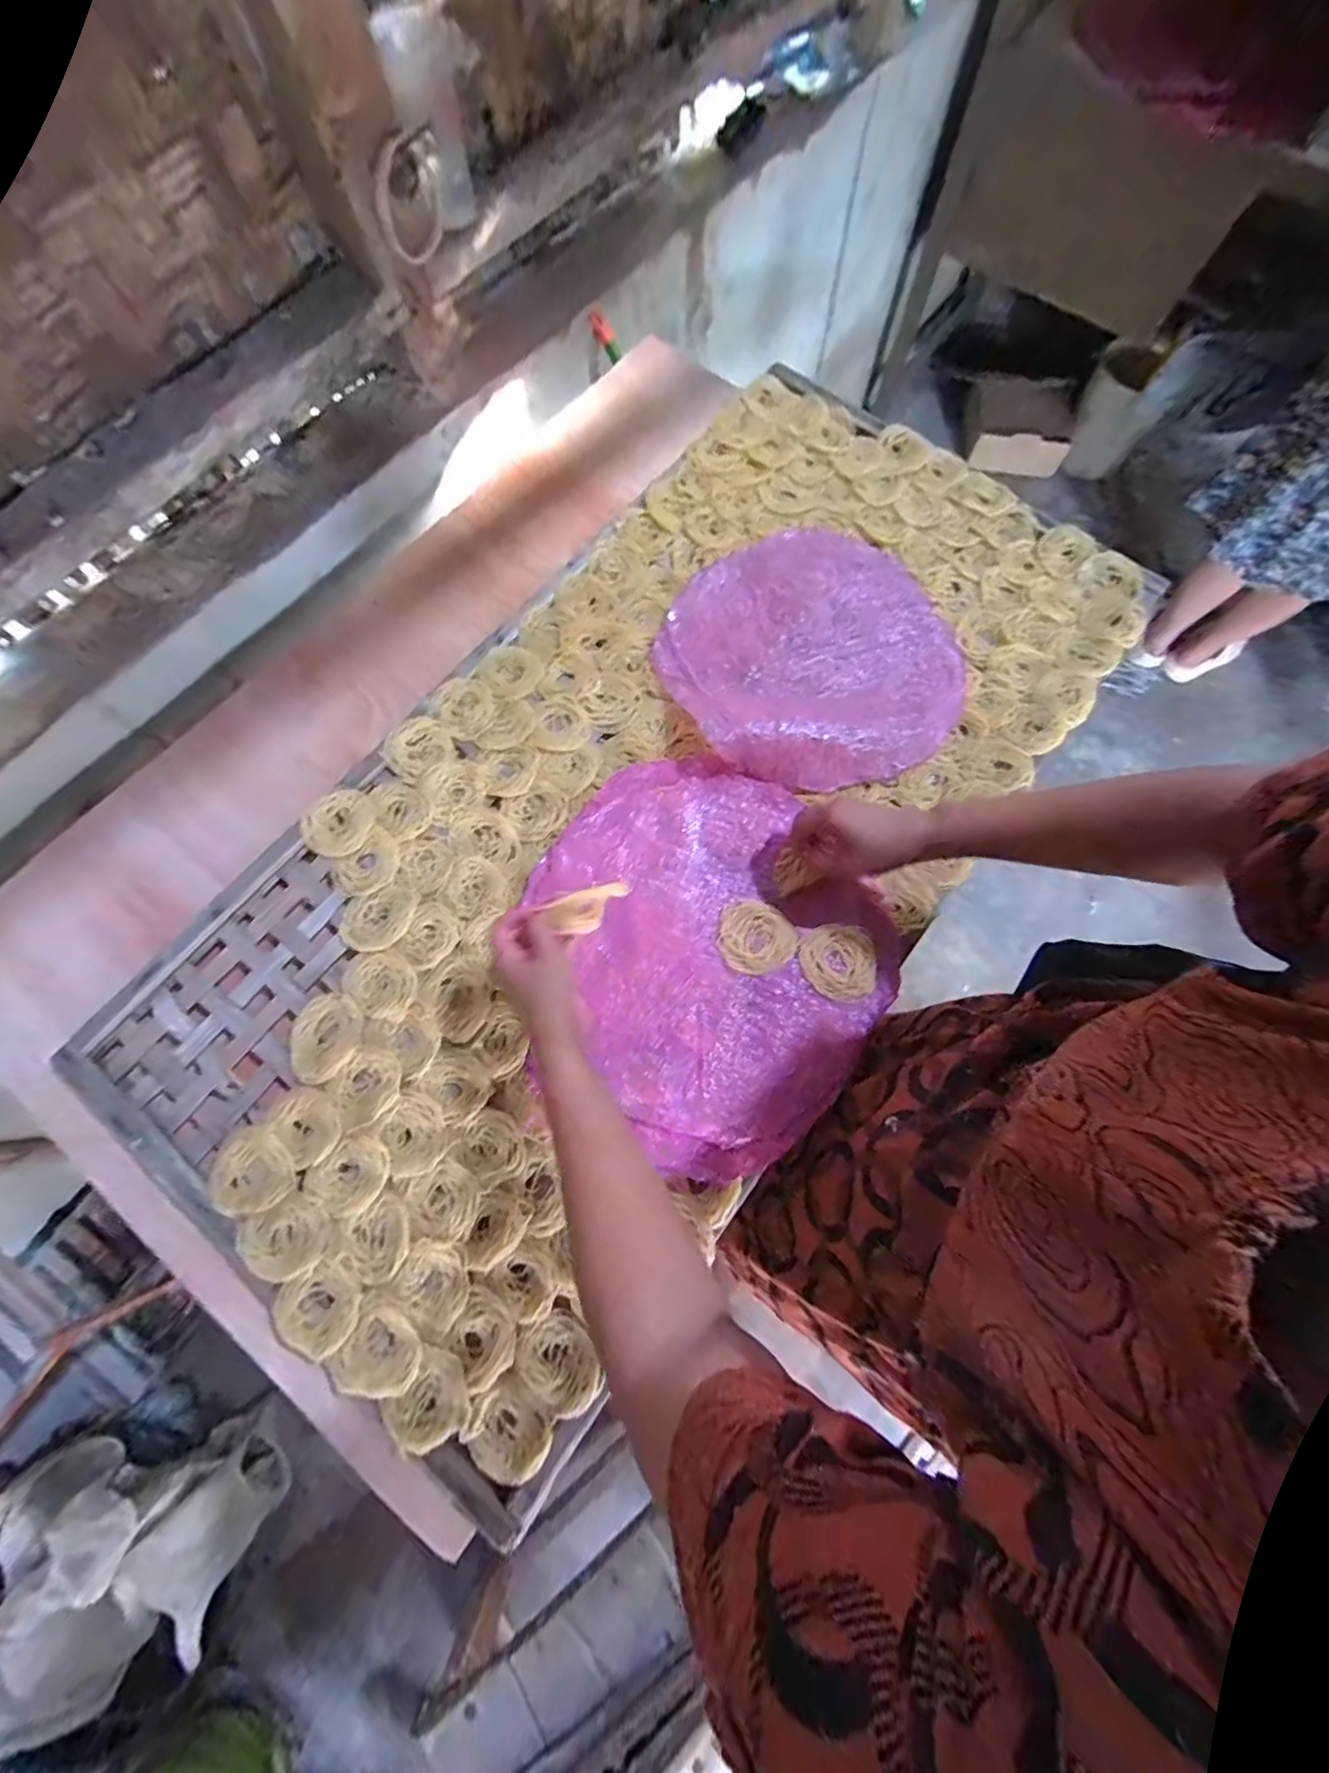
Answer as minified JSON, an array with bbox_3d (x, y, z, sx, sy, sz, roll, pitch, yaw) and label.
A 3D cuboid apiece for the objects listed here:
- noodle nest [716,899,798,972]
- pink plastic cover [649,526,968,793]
[{"bbox_3d":[0.093,0.050,0.594,0.078,0.007,0.069,8,73,3],"label":"noodle nest"},{"bbox_3d":[0.171,-0.278,0.678,0.336,0.046,0.336,-15,73,-4],"label":"pink plastic cover"}]

